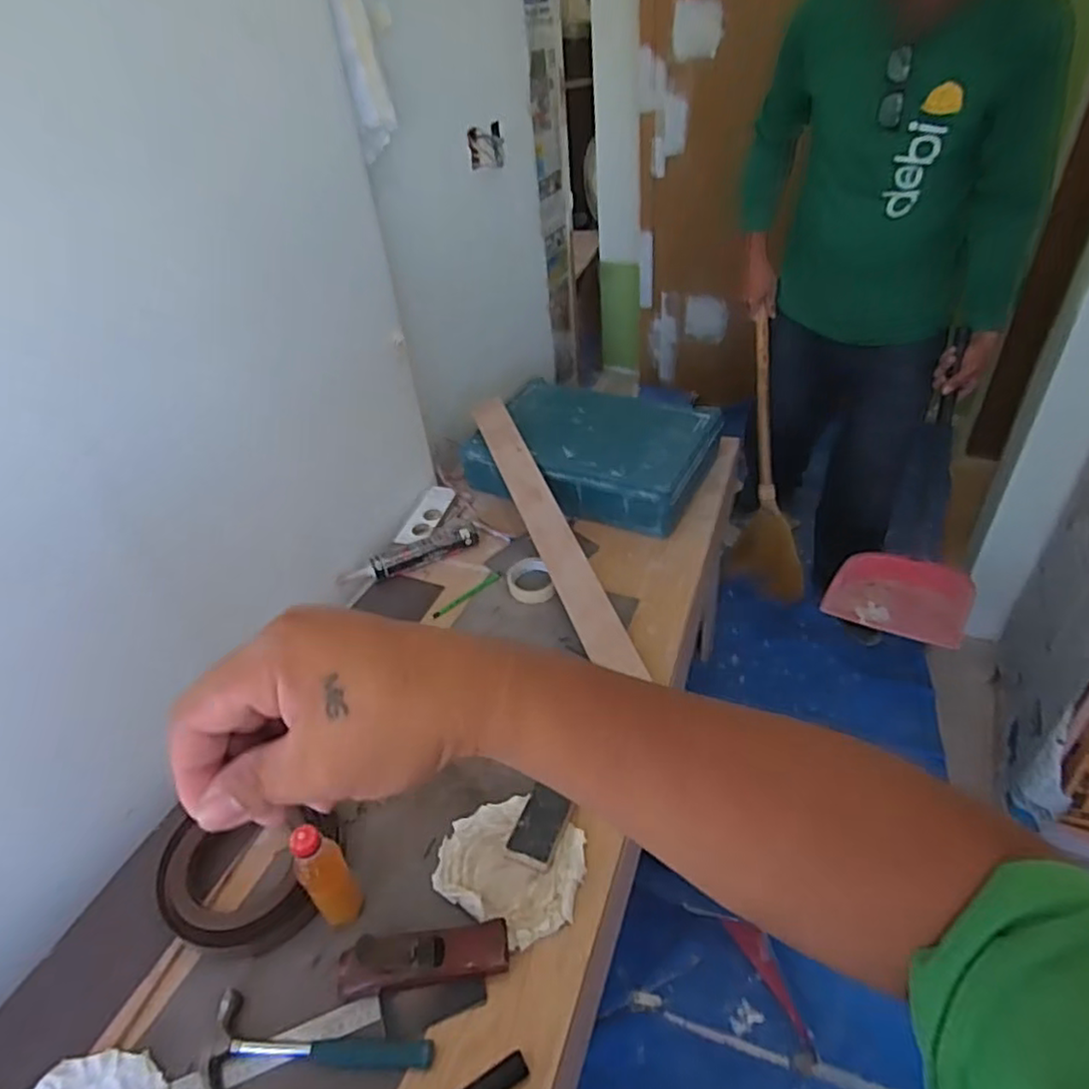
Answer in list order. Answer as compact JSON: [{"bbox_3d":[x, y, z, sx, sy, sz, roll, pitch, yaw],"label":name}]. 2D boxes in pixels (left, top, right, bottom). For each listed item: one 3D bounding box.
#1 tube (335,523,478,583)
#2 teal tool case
[{"bbox_3d":[-0.258,0.019,1.314,0.270,0.047,0.050,-21,42,-16],"label":"tube"},{"bbox_3d":[0.103,-0.213,1.464,0.481,0.140,0.343,19,46,27],"label":"teal tool case"}]

